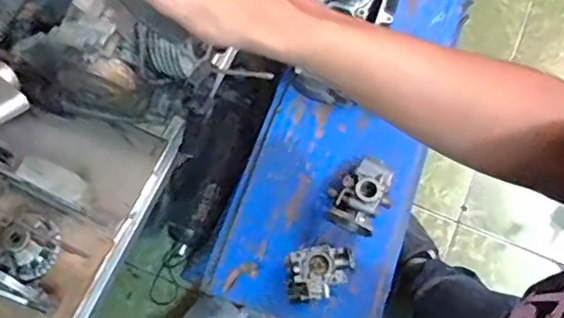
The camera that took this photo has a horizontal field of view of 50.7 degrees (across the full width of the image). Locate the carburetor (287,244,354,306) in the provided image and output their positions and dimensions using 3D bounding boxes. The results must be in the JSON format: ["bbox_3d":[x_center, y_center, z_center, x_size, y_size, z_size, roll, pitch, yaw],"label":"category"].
[{"bbox_3d":[0.056,0.173,0.900,0.105,0.049,0.078,-10,72,-3],"label":"carburetor"}]

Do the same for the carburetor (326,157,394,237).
[{"bbox_3d":[0.123,0.059,0.921,0.086,0.083,0.105,33,75,10],"label":"carburetor"}]

